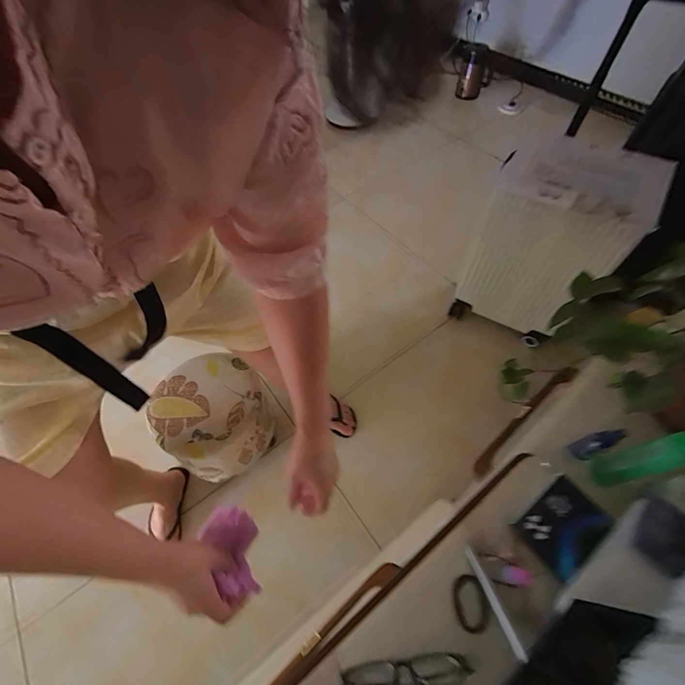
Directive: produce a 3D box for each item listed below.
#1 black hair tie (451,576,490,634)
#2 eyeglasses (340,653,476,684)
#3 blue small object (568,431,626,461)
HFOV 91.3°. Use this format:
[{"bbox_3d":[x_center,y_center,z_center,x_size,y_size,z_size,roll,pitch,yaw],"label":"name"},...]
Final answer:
[{"bbox_3d":[0.157,0.321,0.412,0.041,0.004,0.057,-24,44,16],"label":"black hair tie"},{"bbox_3d":[0.070,0.366,0.367,0.142,0.040,0.026,-8,59,-3],"label":"eyeglasses"},{"bbox_3d":[0.386,0.154,0.508,0.016,0.083,0.029,-3,55,-31],"label":"blue small object"}]

